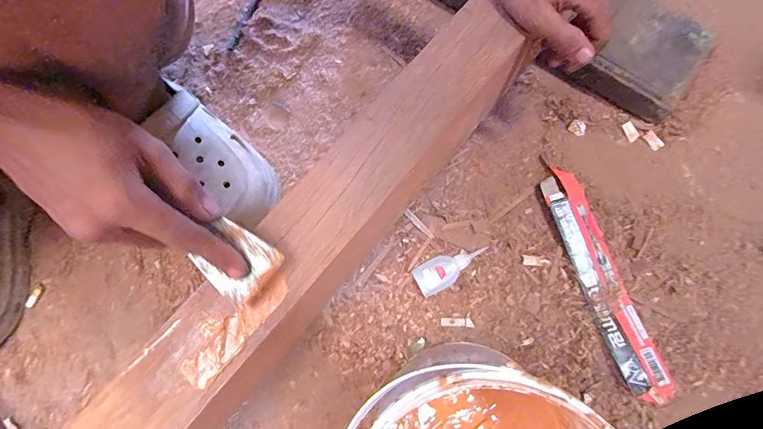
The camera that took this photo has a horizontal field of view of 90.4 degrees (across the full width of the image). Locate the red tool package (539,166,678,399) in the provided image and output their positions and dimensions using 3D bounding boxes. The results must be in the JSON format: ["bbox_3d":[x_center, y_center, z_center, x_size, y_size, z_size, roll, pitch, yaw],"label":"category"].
[{"bbox_3d":[0.239,0.067,0.412,0.044,0.019,0.246,-16,73,-3],"label":"red tool package"}]

